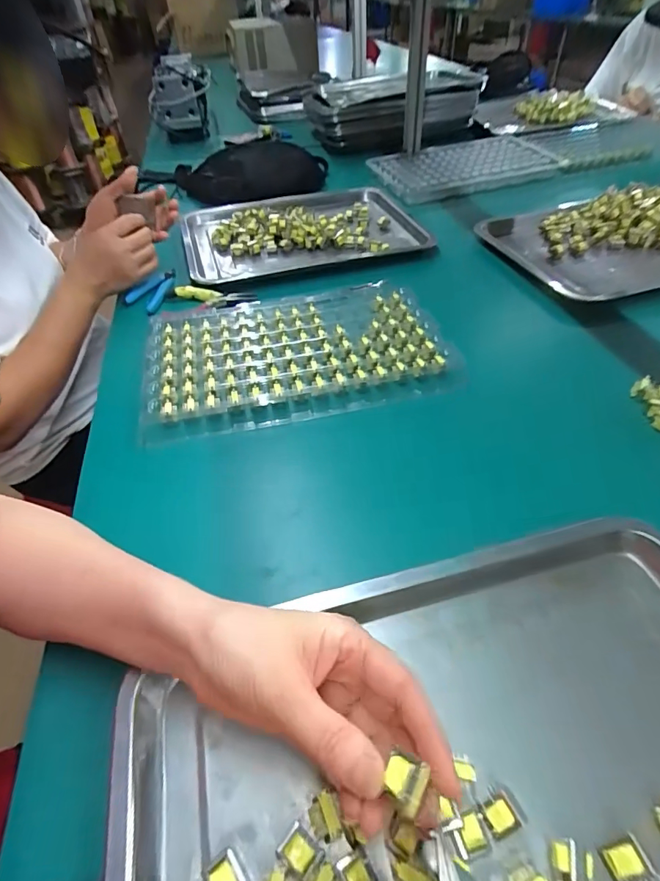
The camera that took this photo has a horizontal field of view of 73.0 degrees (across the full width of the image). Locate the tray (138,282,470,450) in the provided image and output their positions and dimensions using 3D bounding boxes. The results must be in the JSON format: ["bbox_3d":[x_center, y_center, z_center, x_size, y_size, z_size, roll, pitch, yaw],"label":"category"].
[{"bbox_3d":[-0.046,-0.110,0.523,0.327,0.022,0.229,-14,48,-10],"label":"tray"}]

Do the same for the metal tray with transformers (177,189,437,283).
[{"bbox_3d":[-0.050,-0.362,0.755,0.377,0.029,0.288,-14,48,-10],"label":"metal tray with transformers"}]

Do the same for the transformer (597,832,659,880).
[{"bbox_3d":[0.144,0.207,0.216,0.017,0.018,0.019,-16,48,-12],"label":"transformer"}]

